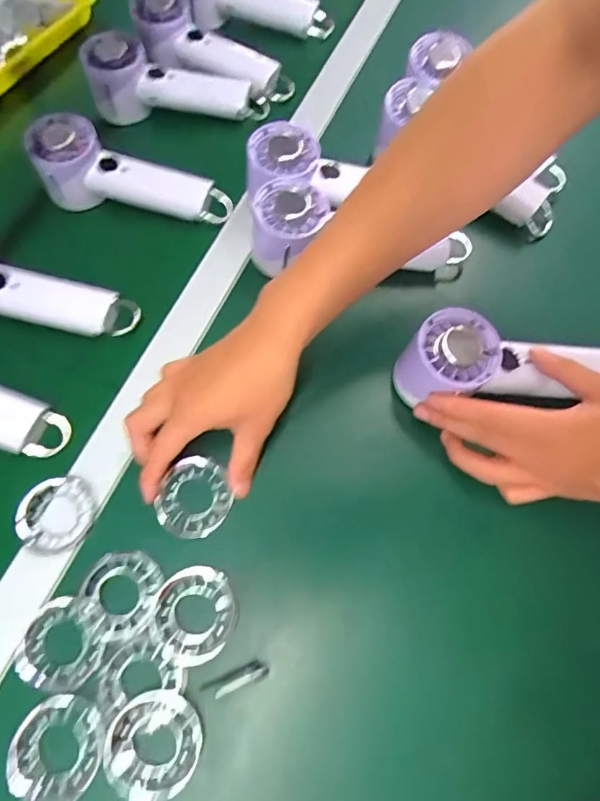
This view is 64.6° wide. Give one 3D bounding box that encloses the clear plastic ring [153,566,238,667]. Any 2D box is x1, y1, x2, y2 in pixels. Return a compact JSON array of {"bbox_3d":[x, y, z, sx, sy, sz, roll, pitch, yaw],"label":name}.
[{"bbox_3d":[-0.075,0.153,0.341,0.056,0.011,0.062,-12,67,-3],"label":"clear plastic ring"}]

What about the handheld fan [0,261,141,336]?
[{"bbox_3d":[-0.252,-0.095,0.435,0.198,0.054,0.059,14,67,-11],"label":"handheld fan"}]

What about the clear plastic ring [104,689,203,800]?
[{"bbox_3d":[-0.096,0.225,0.307,0.058,0.009,0.064,10,68,7],"label":"clear plastic ring"}]

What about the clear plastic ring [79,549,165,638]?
[{"bbox_3d":[-0.131,0.139,0.344,0.051,0.007,0.057,17,69,10],"label":"clear plastic ring"}]

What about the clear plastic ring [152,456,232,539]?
[{"bbox_3d":[-0.082,0.075,0.373,0.055,0.009,0.061,20,69,11],"label":"clear plastic ring"}]

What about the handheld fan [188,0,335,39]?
[{"bbox_3d":[-0.058,-0.512,0.610,0.199,0.086,0.081,3,65,-20],"label":"handheld fan"}]

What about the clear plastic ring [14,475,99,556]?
[{"bbox_3d":[-0.191,0.088,0.370,0.055,0.015,0.057,-1,67,2],"label":"clear plastic ring"}]

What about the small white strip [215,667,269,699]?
[{"bbox_3d":[-0.039,0.191,0.323,0.037,0.005,0.007,-18,67,-21],"label":"small white strip"}]

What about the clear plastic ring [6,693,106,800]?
[{"bbox_3d":[-0.159,0.229,0.312,0.059,0.015,0.059,-1,67,2],"label":"clear plastic ring"}]

